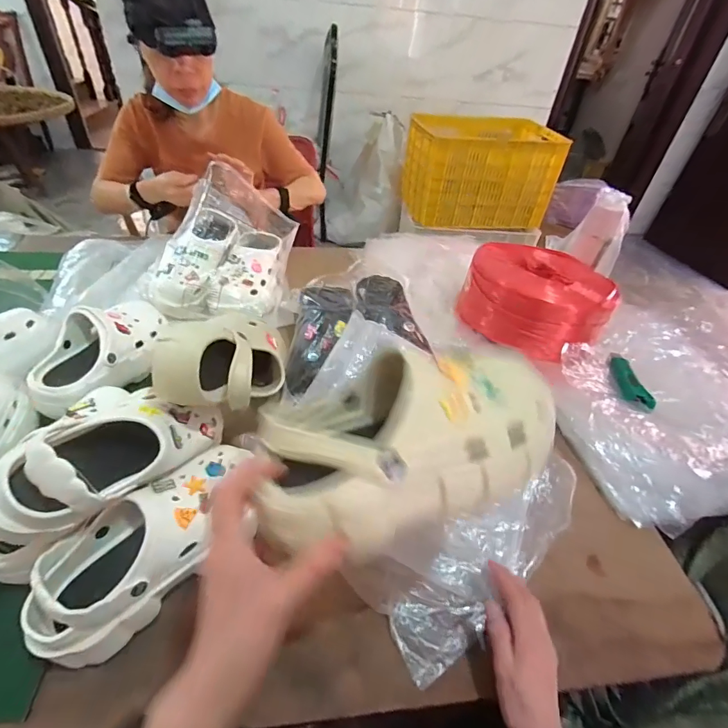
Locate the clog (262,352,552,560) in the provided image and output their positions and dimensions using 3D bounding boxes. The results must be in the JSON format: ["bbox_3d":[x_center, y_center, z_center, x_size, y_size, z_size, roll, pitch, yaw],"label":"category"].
[{"bbox_3d":[0.034,0.053,0.313,0.239,0.089,0.128,-15,46,-23],"label":"clog"}]

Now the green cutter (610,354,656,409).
[{"bbox_3d":[0.475,0.018,0.722,0.039,0.024,0.159,11,42,4],"label":"green cutter"}]

